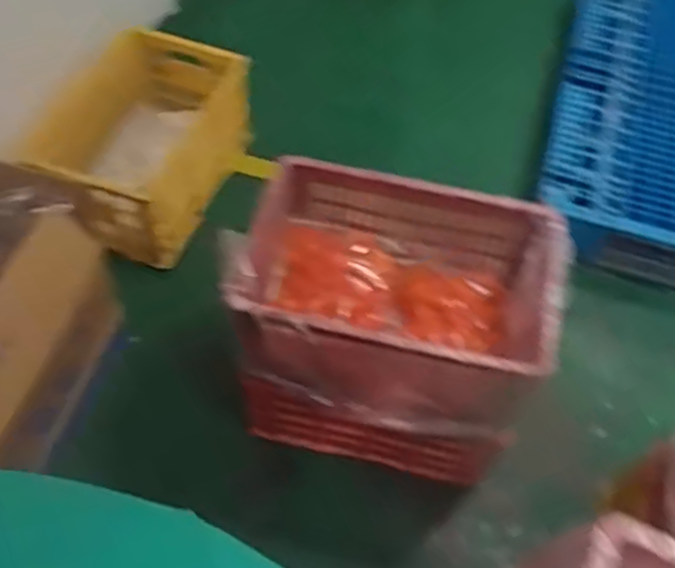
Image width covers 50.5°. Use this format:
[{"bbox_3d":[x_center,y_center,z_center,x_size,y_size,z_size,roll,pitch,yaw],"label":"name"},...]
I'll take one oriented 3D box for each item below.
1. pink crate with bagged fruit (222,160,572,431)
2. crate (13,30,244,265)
[{"bbox_3d":[0.079,0.009,1.203,0.527,0.240,0.323,10,57,3],"label":"pink crate with bagged fruit"},{"bbox_3d":[-0.426,-0.310,1.691,0.299,0.312,0.521,20,58,9],"label":"crate"}]

